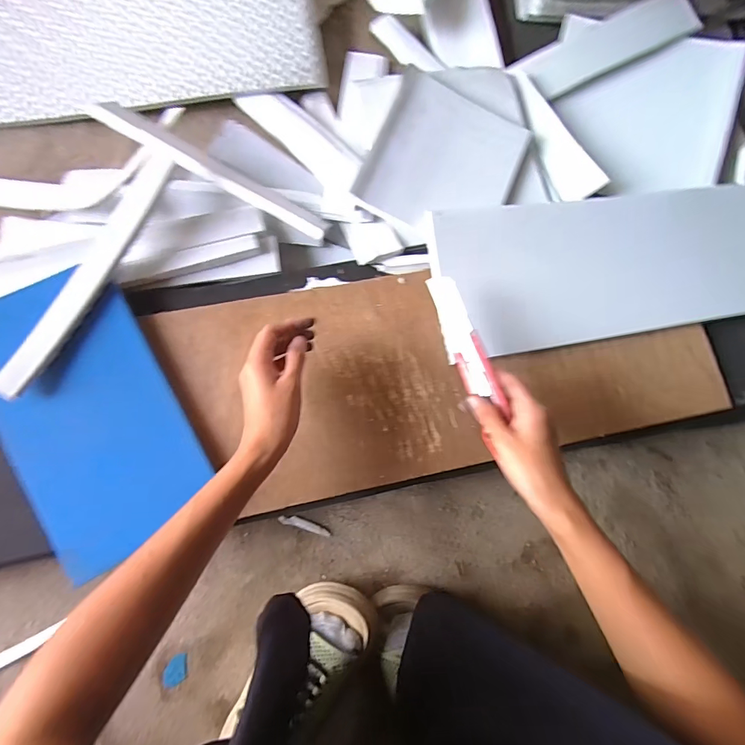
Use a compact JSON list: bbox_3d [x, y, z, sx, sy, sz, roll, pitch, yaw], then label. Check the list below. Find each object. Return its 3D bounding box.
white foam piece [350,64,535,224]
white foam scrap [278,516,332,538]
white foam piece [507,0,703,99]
[{"bbox_3d":[0.083,-0.244,0.489,0.164,0.023,0.169,24,82,-2],"label":"white foam piece"},{"bbox_3d":[-0.083,0.188,0.510,0.064,0.004,0.012,17,82,-3],"label":"white foam scrap"},{"bbox_3d":[0.312,-0.437,0.556,0.218,0.015,0.075,-20,86,9],"label":"white foam piece"}]

